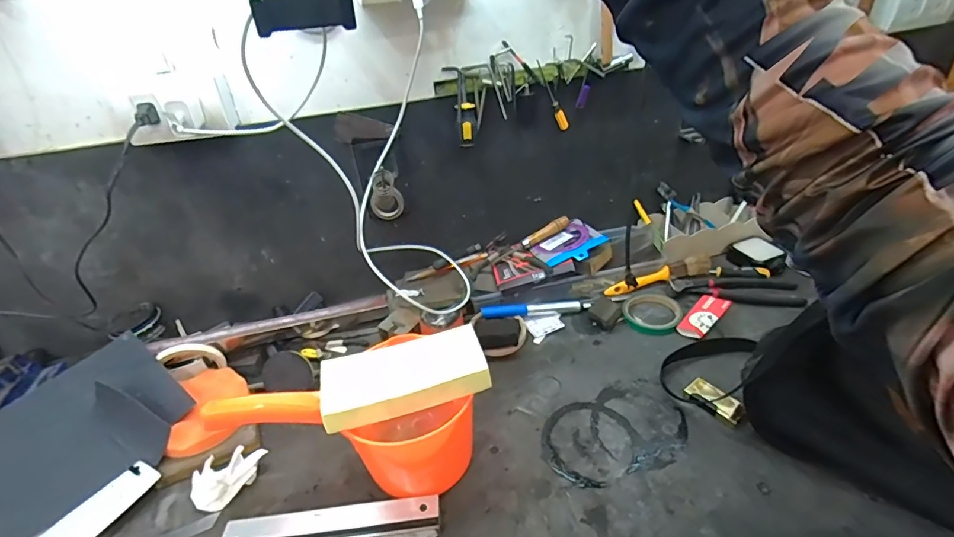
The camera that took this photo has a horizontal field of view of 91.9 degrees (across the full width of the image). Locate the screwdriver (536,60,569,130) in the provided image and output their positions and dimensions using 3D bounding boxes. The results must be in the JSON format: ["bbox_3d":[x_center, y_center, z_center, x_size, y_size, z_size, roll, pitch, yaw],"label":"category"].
[{"bbox_3d":[0.118,-0.267,0.719,0.016,0.117,0.014,-26,34,12],"label":"screwdriver"}]

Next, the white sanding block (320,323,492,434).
[{"bbox_3d":[-0.076,0.112,0.489,0.167,0.024,0.078,-14,35,-12],"label":"white sanding block"}]

